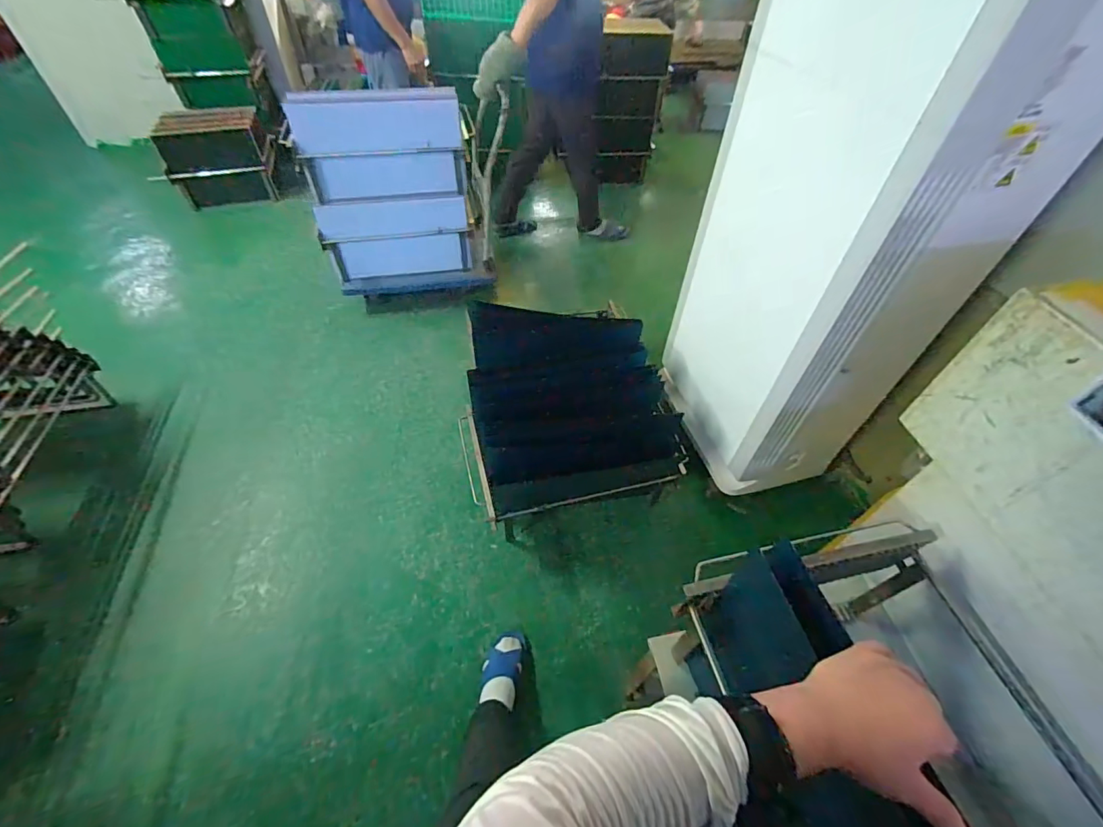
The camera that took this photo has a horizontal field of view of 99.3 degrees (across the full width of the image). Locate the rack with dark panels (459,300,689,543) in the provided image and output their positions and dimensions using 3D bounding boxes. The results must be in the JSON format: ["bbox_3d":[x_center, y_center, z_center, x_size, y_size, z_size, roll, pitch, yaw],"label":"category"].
[{"bbox_3d":[0.044,-0.034,1.572,0.668,0.401,0.642,-8,51,-10],"label":"rack with dark panels"}]

